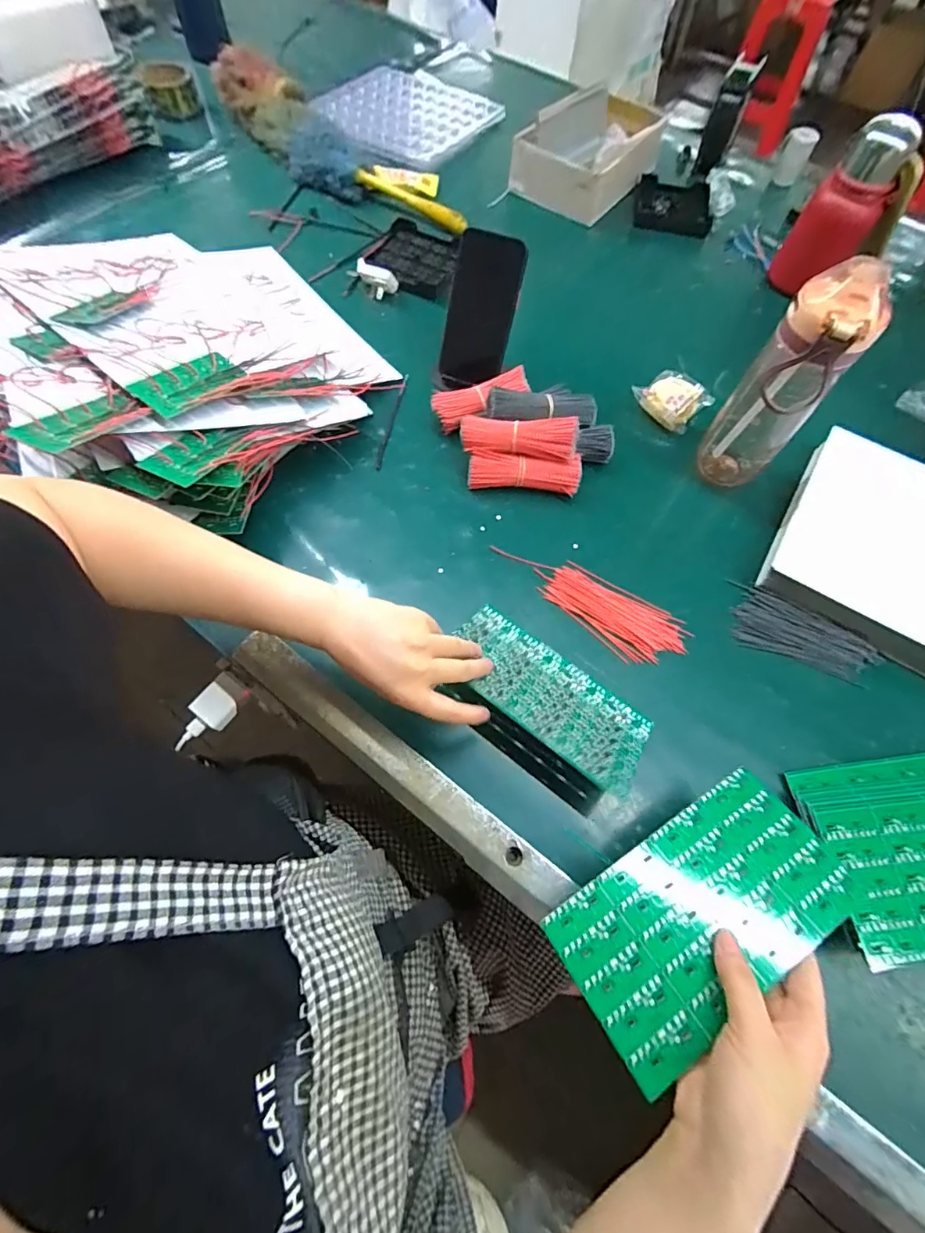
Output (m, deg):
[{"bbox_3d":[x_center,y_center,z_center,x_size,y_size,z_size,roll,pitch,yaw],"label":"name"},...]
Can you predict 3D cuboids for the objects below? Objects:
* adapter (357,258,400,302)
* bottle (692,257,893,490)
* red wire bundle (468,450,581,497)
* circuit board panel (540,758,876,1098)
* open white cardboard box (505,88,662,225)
[{"bbox_3d":[-0.119,-0.456,0.658,0.058,0.033,0.024,26,67,8],"label":"adapter"},{"bbox_3d":[0.303,-0.215,0.471,0.074,0.204,0.073,35,68,12],"label":"bottle"},{"bbox_3d":[0.067,-0.154,0.529,0.118,0.031,0.029,3,65,-2],"label":"red wire bundle"},{"bbox_3d":[0.157,0.190,0.321,0.185,0.009,0.098,-29,54,-14],"label":"circuit board panel"},{"bbox_3d":[0.210,-0.747,0.781,0.160,0.096,0.230,36,68,12],"label":"open white cardboard box"}]

